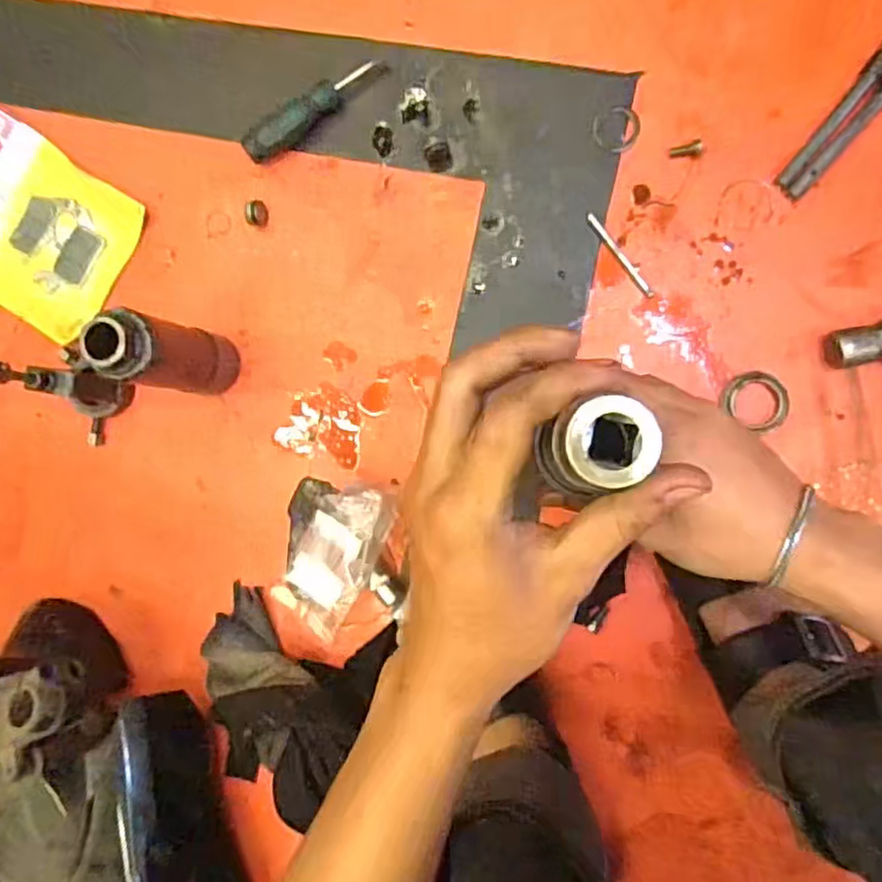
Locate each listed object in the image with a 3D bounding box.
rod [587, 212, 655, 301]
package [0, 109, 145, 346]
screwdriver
[{"bbox_3d":[0.142,-0.147,0.520,0.008,0.004,0.083,-36,86,7],"label":"rod"},{"bbox_3d":[-0.373,-0.195,0.580,0.203,0.023,0.144,32,95,6],"label":"package"},{"bbox_3d":[-0.109,-0.276,0.541,0.124,0.024,0.023,-39,86,7],"label":"screwdriver"}]

